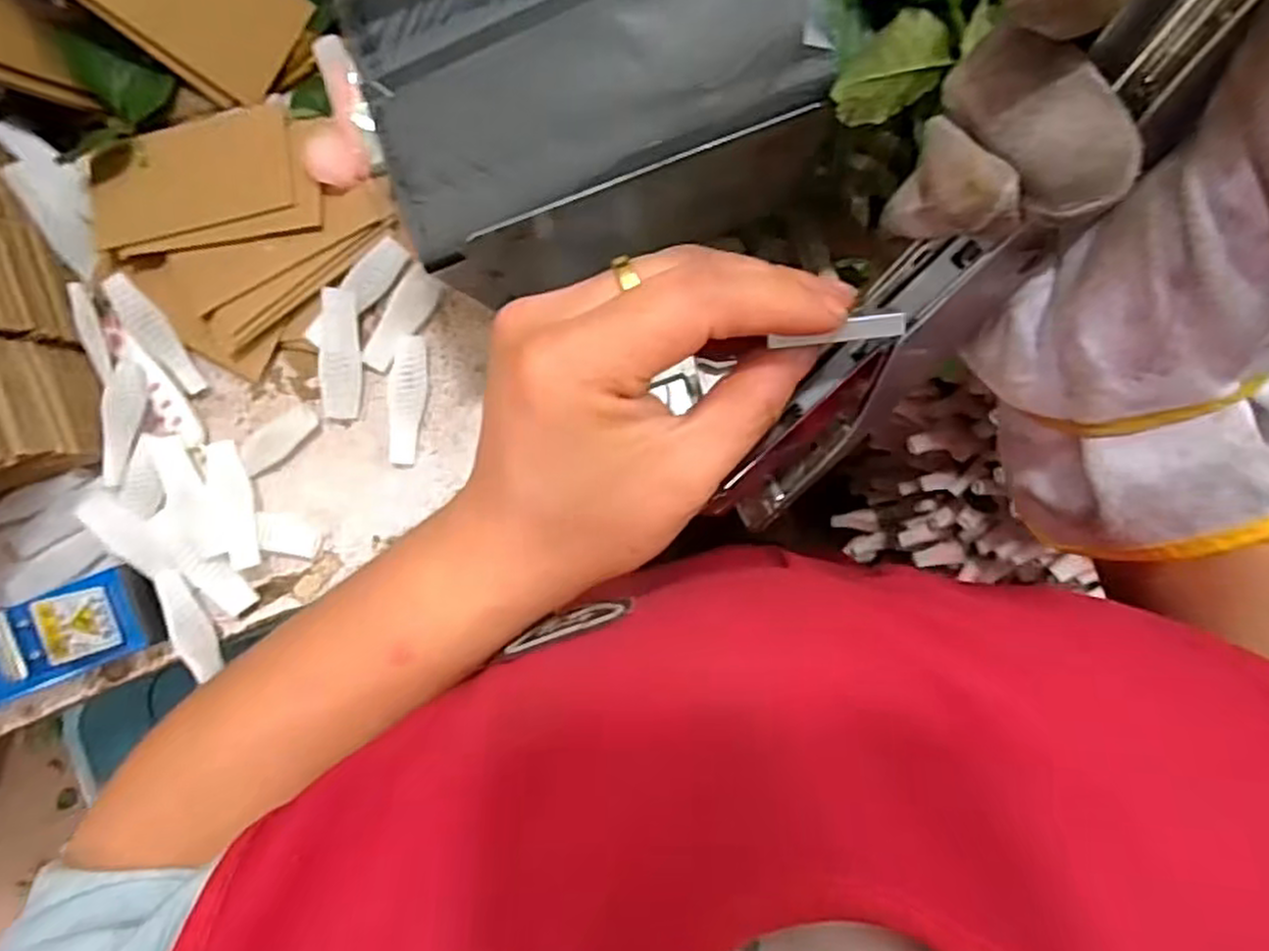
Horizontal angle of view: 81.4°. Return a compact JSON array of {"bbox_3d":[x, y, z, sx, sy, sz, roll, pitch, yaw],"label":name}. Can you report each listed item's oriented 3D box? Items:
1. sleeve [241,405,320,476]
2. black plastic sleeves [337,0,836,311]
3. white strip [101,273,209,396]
[{"bbox_3d":[-0.253,-0.027,0.527,0.026,0.017,0.058,45,93,-1],"label":"sleeve"},{"bbox_3d":[-0.020,-0.200,0.409,0.222,0.181,0.175,-17,92,2],"label":"black plastic sleeves"},{"bbox_3d":[-0.336,-0.097,0.519,0.025,0.006,0.091,-32,106,2],"label":"white strip"}]

